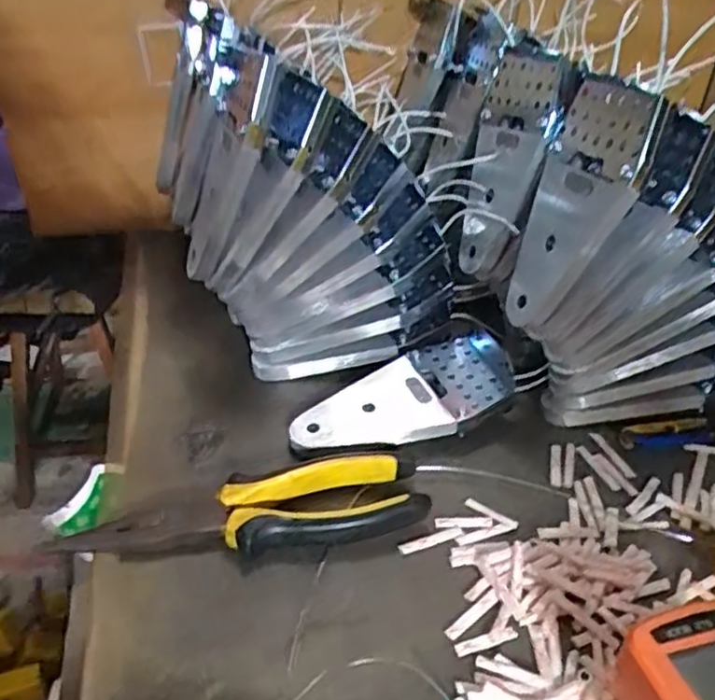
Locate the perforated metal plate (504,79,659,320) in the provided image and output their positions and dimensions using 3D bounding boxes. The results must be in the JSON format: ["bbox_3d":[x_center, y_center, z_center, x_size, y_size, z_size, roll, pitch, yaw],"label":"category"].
[{"bbox_3d":[0.117,-0.075,0.371,0.009,0.130,0.068,6,16,-30],"label":"perforated metal plate"}]

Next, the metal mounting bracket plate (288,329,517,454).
[{"bbox_3d":[0.029,0.030,0.432,0.144,0.022,0.069,-11,39,-17],"label":"metal mounting bracket plate"}]

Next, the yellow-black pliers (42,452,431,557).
[{"bbox_3d":[-0.057,0.086,0.355,0.181,0.022,0.043,-6,38,-11],"label":"yellow-black pliers"}]

